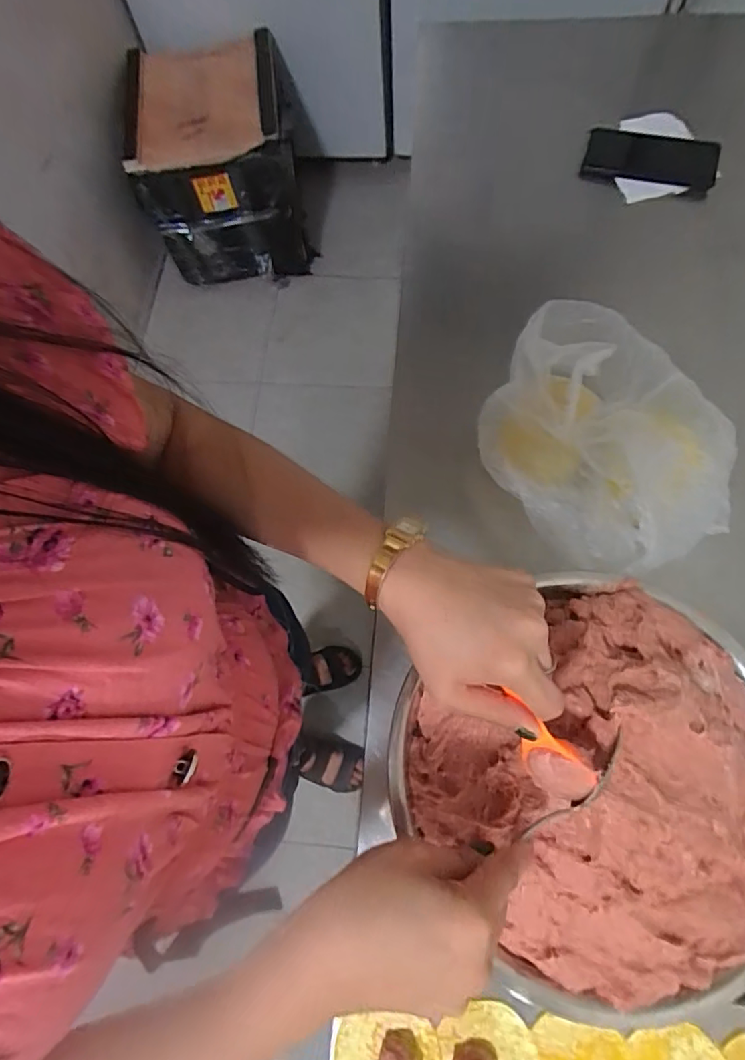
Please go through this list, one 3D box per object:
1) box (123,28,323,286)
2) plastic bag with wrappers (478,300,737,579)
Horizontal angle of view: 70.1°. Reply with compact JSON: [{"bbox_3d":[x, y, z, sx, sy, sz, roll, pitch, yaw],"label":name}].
[{"bbox_3d":[-0.414,-1.094,1.580,0.472,0.416,0.505,-4,72,2],"label":"box"},{"bbox_3d":[0.200,-0.083,0.482,0.154,0.093,0.244,-29,73,-6],"label":"plastic bag with wrappers"}]

